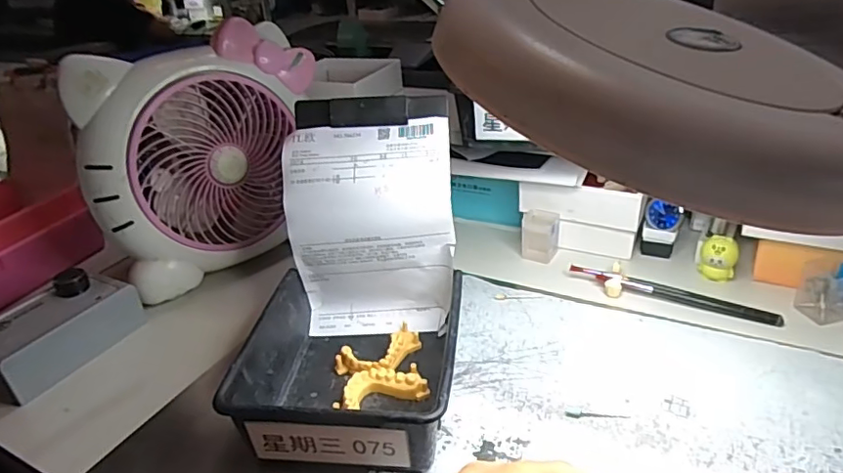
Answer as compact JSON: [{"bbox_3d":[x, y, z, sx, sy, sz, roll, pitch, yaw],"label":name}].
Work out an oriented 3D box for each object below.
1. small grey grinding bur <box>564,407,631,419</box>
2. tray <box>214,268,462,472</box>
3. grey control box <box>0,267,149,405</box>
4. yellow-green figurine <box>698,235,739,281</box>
[{"bbox_3d":[0.135,0.138,0.428,0.047,0.004,0.010,5,31,17],"label":"small grey grinding bur"},{"bbox_3d":[-0.053,0.104,0.453,0.161,0.067,0.163,1,30,9],"label":"tray"},{"bbox_3d":[-0.354,0.092,0.533,0.081,0.056,0.136,8,32,21],"label":"grey control box"},{"bbox_3d":[0.299,0.023,0.559,0.032,0.042,0.022,13,34,28],"label":"yellow-green figurine"}]

